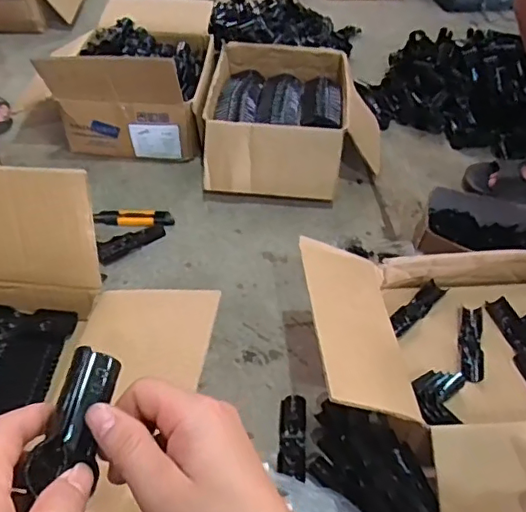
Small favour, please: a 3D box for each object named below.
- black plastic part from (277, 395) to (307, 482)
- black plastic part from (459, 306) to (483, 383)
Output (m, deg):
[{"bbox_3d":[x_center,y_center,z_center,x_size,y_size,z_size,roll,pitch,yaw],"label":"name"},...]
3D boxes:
[{"bbox_3d":[0.041,0.249,0.776,0.036,0.034,0.121,5,46,2],"label":"black plastic part"},{"bbox_3d":[0.300,0.125,0.811,0.031,0.009,0.124,11,47,7],"label":"black plastic part"}]

